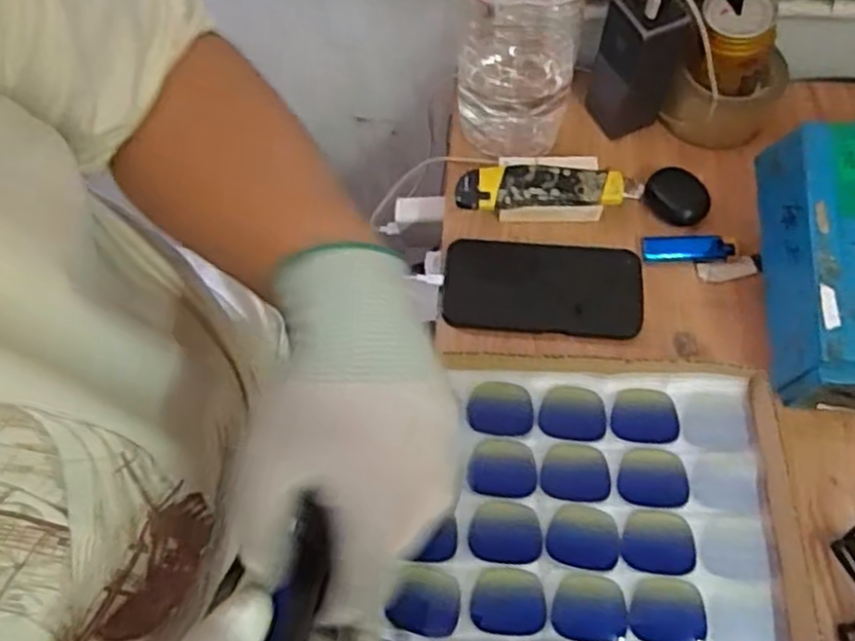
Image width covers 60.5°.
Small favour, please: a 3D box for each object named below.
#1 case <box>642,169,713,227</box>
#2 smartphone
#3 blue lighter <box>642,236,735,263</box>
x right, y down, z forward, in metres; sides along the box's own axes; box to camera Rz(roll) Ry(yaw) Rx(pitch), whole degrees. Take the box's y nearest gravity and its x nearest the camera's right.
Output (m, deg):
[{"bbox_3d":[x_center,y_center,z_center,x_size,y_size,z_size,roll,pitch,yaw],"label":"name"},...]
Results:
[{"bbox_3d":[0.223,-0.109,0.657,0.055,0.025,0.048,21,66,12],"label":"case"},{"bbox_3d":[0.098,-0.028,0.628,0.166,0.010,0.084,5,64,5],"label":"smartphone"},{"bbox_3d":[0.228,-0.061,0.641,0.078,0.011,0.022,0,64,2],"label":"blue lighter"}]

